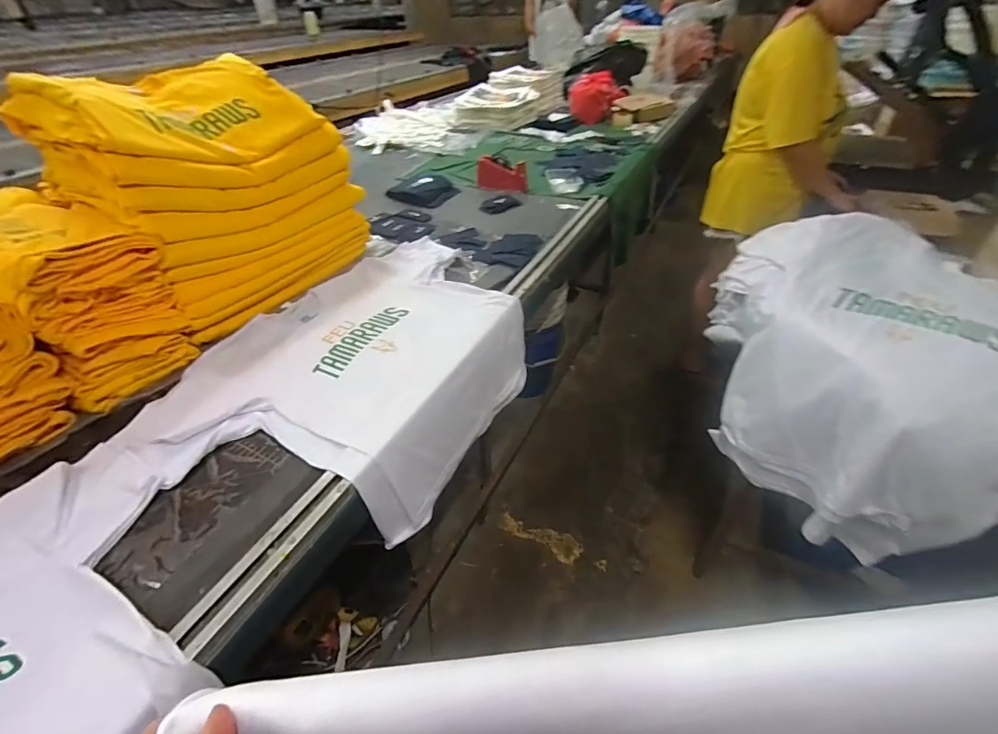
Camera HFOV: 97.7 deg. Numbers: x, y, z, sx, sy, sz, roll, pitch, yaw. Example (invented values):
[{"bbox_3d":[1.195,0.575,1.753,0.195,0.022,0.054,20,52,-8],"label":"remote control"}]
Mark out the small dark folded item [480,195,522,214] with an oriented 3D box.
[{"bbox_3d":[0.000,-0.593,1.578,0.139,0.031,0.079,-32,51,-30],"label":"small dark folded item"}]

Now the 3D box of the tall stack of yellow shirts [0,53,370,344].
[{"bbox_3d":[-0.662,-0.432,1.054,0.345,0.447,0.531,18,46,20],"label":"tall stack of yellow shirts"}]

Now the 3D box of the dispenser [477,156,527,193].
[{"bbox_3d":[0.009,-0.743,1.685,0.208,0.098,0.083,12,44,14],"label":"dispenser"}]

